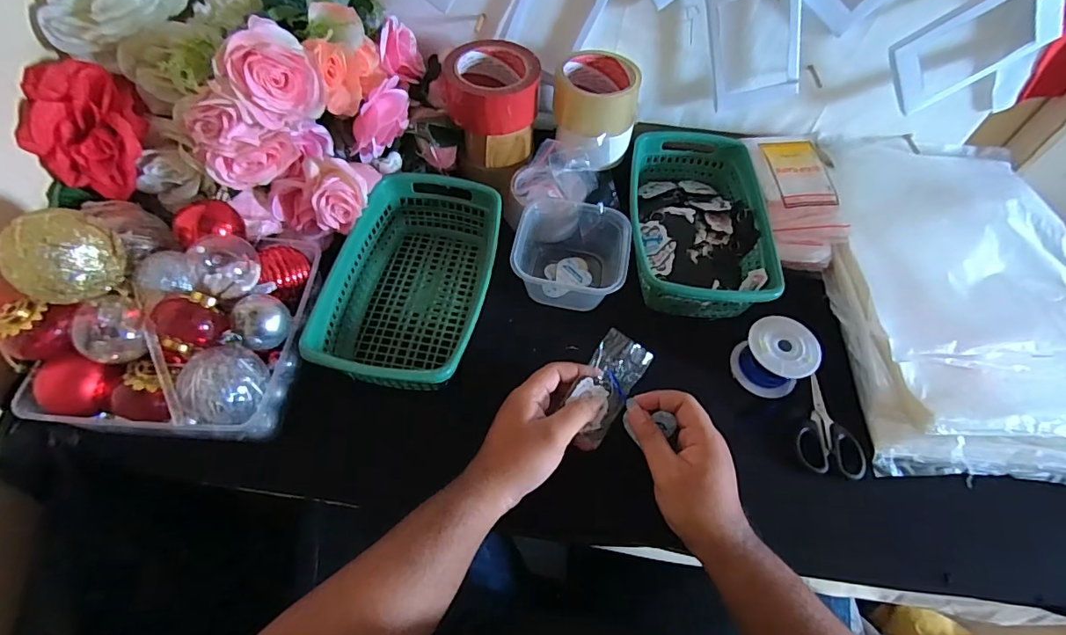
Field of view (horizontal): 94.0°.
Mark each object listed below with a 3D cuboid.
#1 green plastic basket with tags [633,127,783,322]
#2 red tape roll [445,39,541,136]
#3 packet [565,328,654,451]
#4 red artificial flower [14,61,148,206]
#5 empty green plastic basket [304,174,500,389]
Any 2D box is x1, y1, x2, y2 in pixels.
[{"bbox_3d":[0.187,-0.112,0.575,0.150,0.058,0.238,5,56,0],"label":"green plastic basket with tags"},{"bbox_3d":[-0.045,-0.257,0.557,0.103,0.055,0.097,-5,57,-7],"label":"red tape roll"},{"bbox_3d":[0.062,0.064,0.442,0.047,0.005,0.103,34,88,-3],"label":"packet"},{"bbox_3d":[-0.408,-0.174,0.460,0.086,0.110,0.060,17,14,-25],"label":"red artificial flower"},{"bbox_3d":[-0.120,-0.038,0.517,0.150,0.069,0.247,9,56,3],"label":"empty green plastic basket"}]

